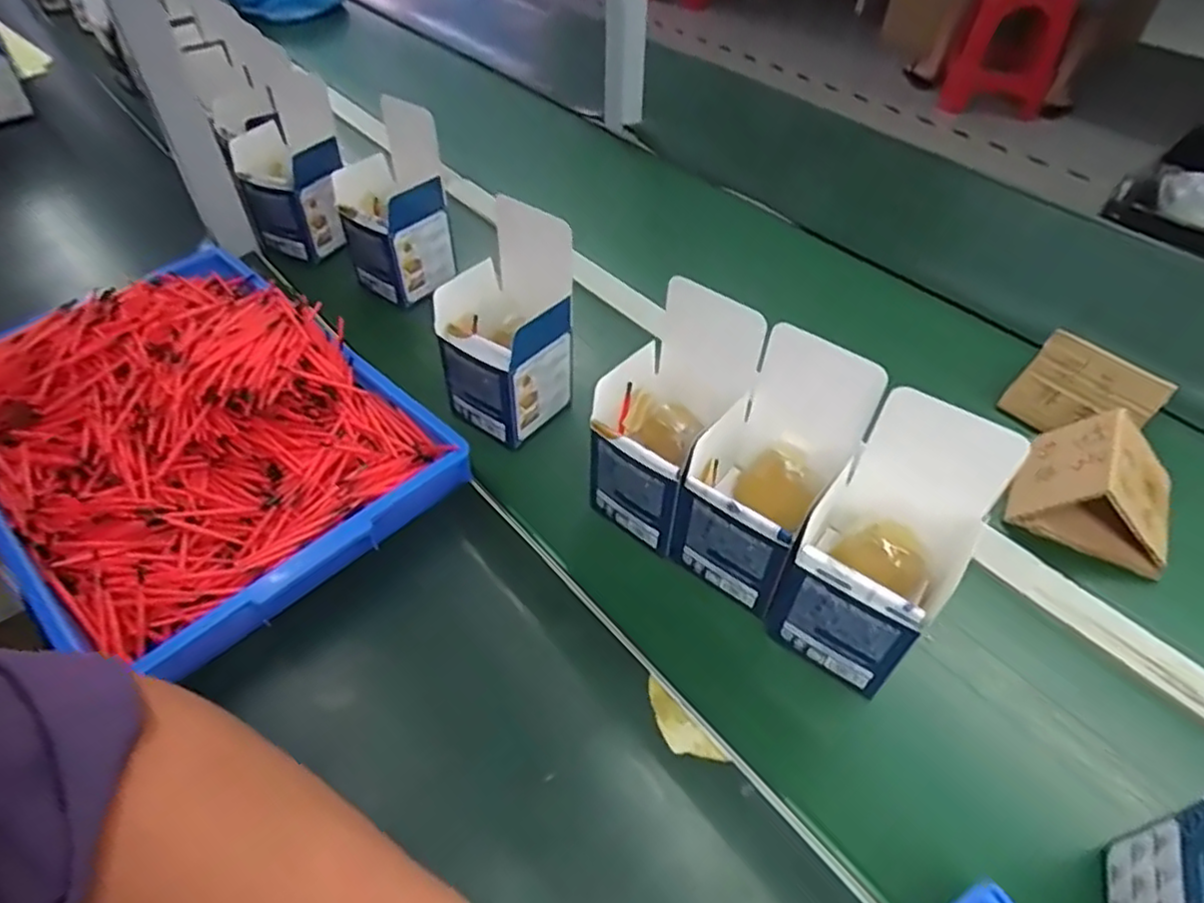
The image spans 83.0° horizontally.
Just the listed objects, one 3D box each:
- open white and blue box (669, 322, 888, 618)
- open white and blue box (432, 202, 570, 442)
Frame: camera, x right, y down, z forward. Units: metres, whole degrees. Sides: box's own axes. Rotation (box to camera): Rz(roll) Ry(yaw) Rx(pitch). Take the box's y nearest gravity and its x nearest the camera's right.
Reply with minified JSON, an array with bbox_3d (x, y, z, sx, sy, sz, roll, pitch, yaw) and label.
[{"bbox_3d":[0.117,0.016,0.477,0.091,0.158,0.110,30,57,27],"label":"open white and blue box"},{"bbox_3d":[-0.086,-0.102,0.588,0.090,0.158,0.100,29,57,26],"label":"open white and blue box"}]

